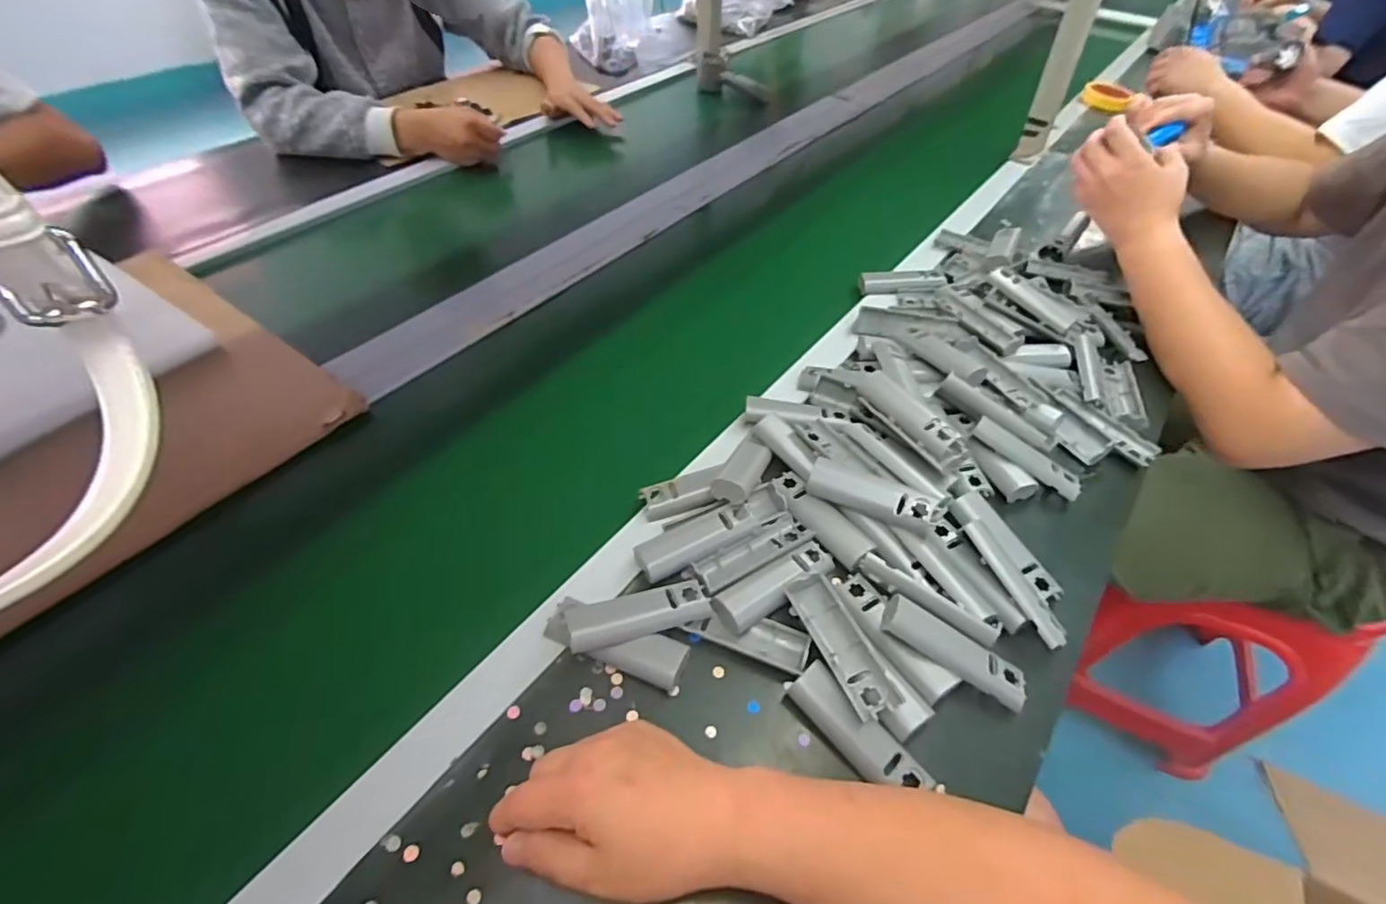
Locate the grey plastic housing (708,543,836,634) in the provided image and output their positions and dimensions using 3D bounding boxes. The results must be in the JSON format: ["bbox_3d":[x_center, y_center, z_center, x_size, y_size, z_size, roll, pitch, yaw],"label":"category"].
[{"bbox_3d":[0.065,0.102,0.450,0.105,0.019,0.032,-26,55,-23],"label":"grey plastic housing"}]

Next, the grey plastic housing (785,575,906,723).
[{"bbox_3d":[0.104,0.134,0.413,0.033,0.017,0.104,-16,52,-16],"label":"grey plastic housing"}]

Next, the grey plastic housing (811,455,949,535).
[{"bbox_3d":[0.148,0.035,0.479,0.104,0.026,0.032,26,53,19],"label":"grey plastic housing"}]

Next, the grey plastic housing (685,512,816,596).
[{"bbox_3d":[0.047,0.081,0.467,0.105,0.019,0.034,-25,55,-22],"label":"grey plastic housing"}]

